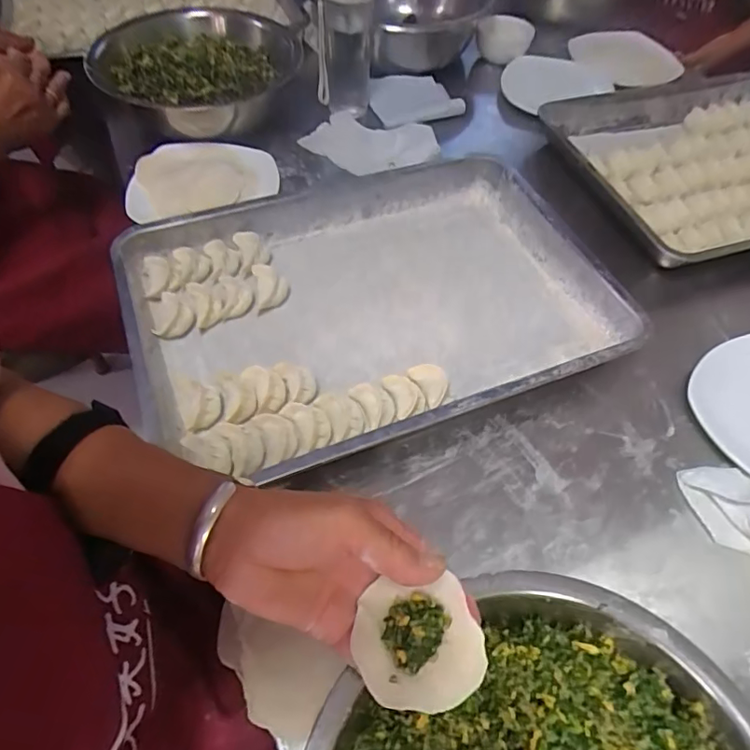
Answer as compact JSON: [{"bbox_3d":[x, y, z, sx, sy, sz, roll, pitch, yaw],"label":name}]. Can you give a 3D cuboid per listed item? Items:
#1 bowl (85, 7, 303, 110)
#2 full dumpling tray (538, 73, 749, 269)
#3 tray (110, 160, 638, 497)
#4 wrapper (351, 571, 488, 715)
[{"bbox_3d":[-0.269,-0.453,0.779,0.246,0.084,0.291,22,58,10],"label":"bowl"},{"bbox_3d":[0.520,-0.328,0.761,0.481,0.029,0.366,-13,59,-12],"label":"full dumpling tray"},{"bbox_3d":[0.000,-0.088,0.579,0.489,0.068,0.355,-18,60,-15],"label":"tray"},{"bbox_3d":[0.024,0.149,0.291,0.069,0.011,0.066,2,57,-3],"label":"wrapper"}]

